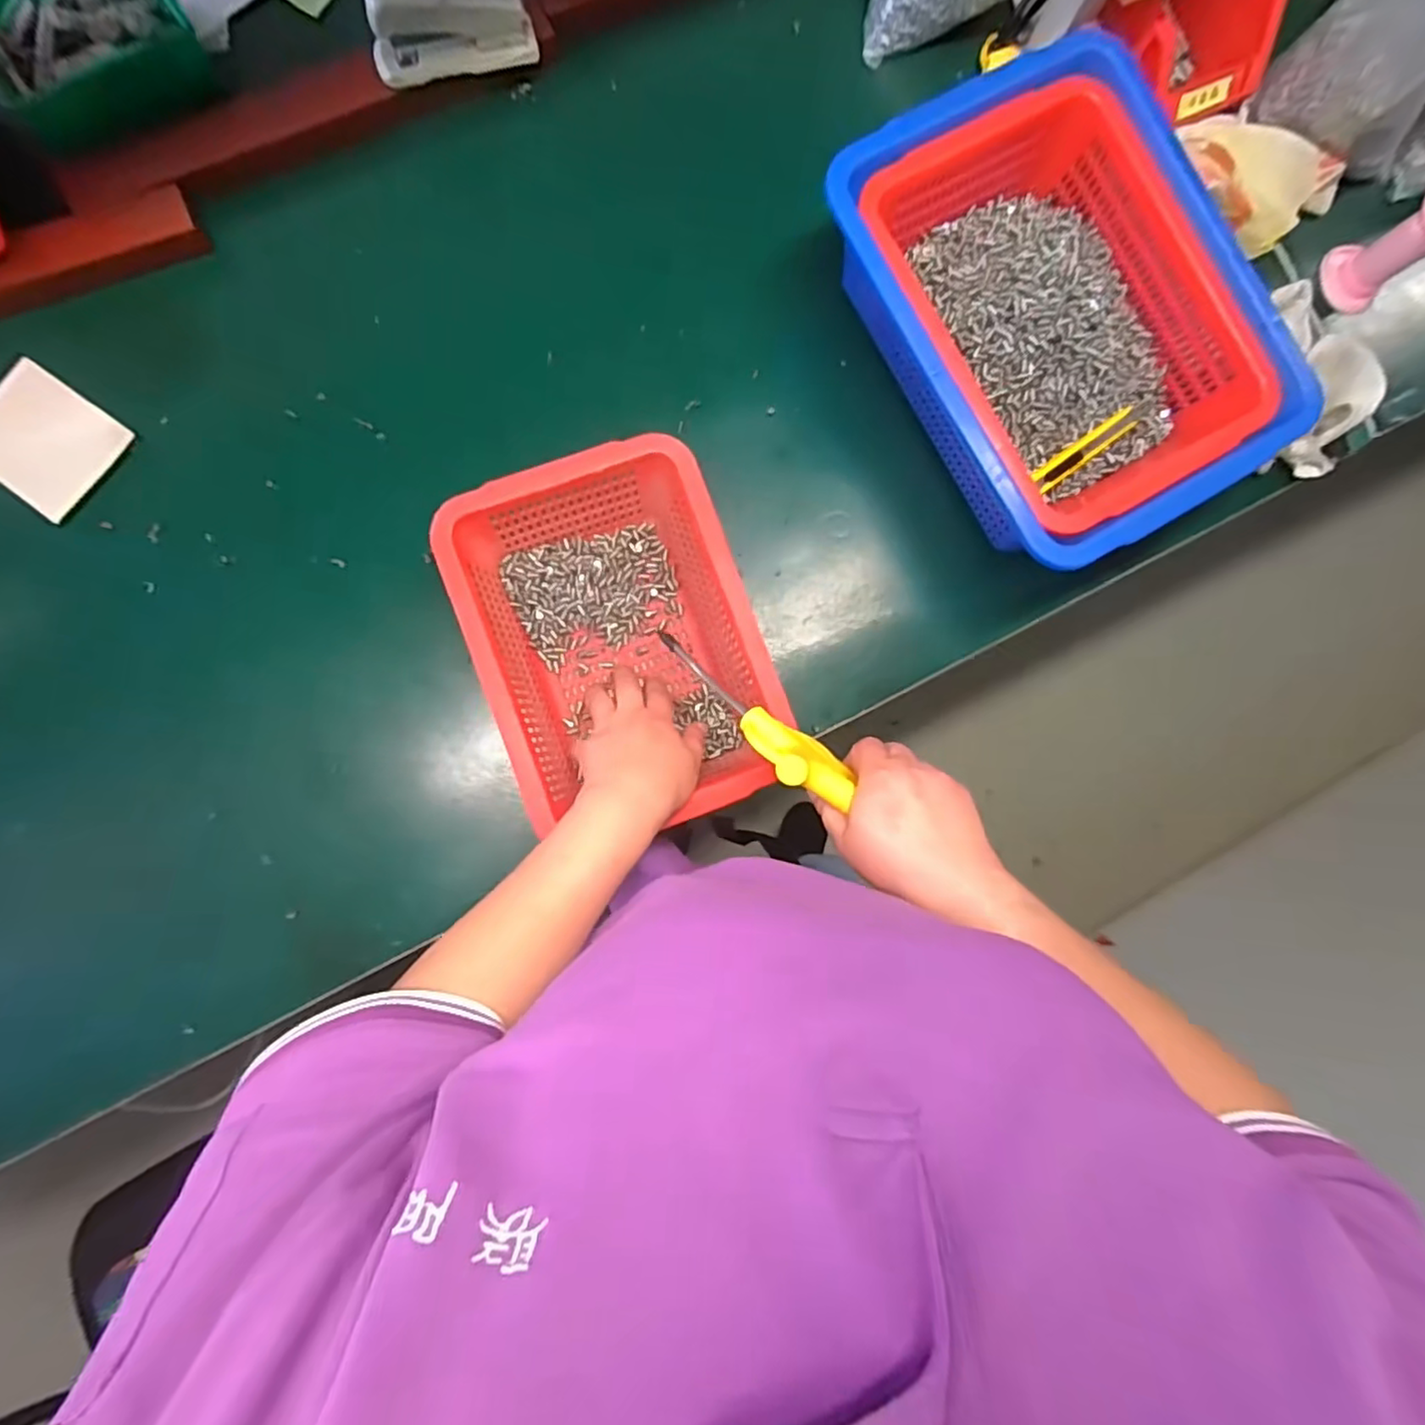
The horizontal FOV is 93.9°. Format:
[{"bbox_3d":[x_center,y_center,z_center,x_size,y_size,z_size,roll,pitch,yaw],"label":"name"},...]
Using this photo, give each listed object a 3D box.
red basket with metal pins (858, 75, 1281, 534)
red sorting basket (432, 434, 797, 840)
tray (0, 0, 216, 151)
[{"bbox_3d":[0.266,-0.300,0.514,0.223,0.077,0.294,-29,85,-6],"label":"red basket with metal pins"},{"bbox_3d":[-0.070,-0.048,0.511,0.195,0.102,0.265,-20,84,-5],"label":"red sorting basket"},{"bbox_3d":[-0.452,-0.487,0.476,0.138,0.047,0.097,-35,86,-7],"label":"tray"}]

